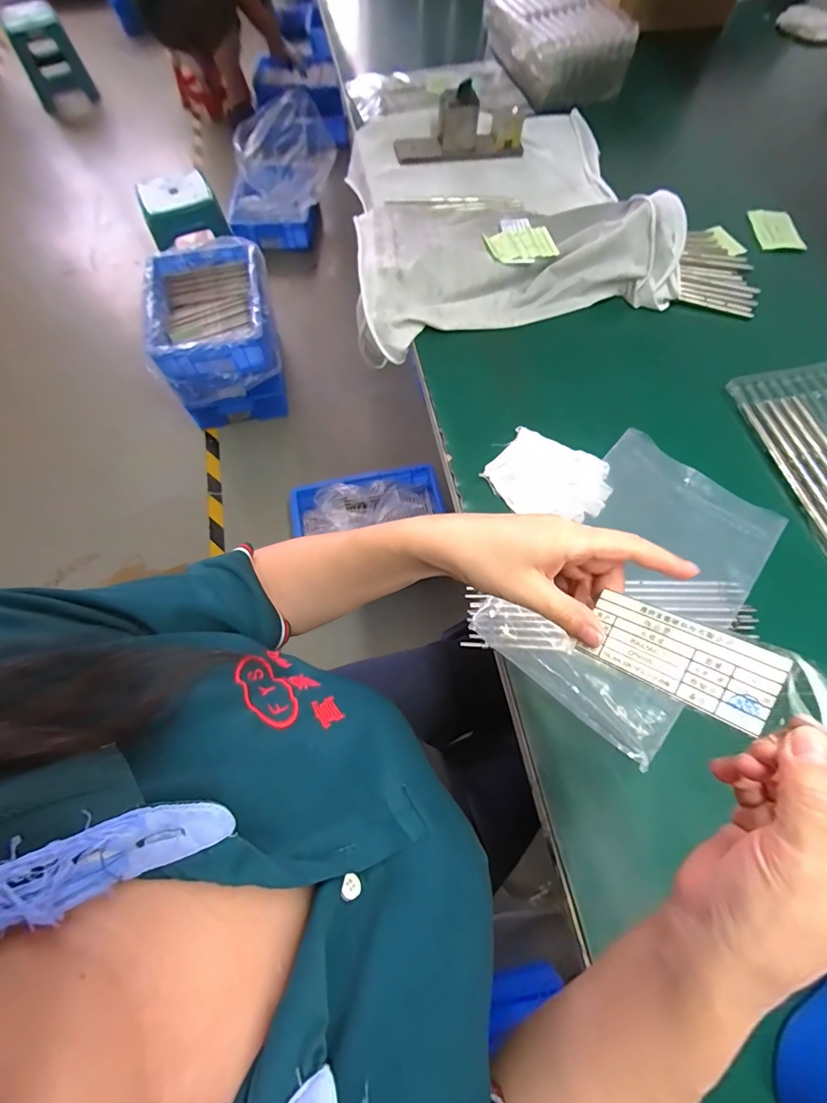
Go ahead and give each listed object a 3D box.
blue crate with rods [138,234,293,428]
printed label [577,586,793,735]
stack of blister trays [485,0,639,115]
[{"bbox_3d":[-0.553,-0.617,1.322,0.311,0.333,0.390,-14,68,-6],"label":"blue crate with rods"},{"bbox_3d":[0.141,0.056,0.242,0.092,0.004,0.040,25,88,44],"label":"printed label"},{"bbox_3d":[0.255,-0.896,0.792,0.168,0.094,0.218,-18,68,-8],"label":"stack of blister trays"}]

